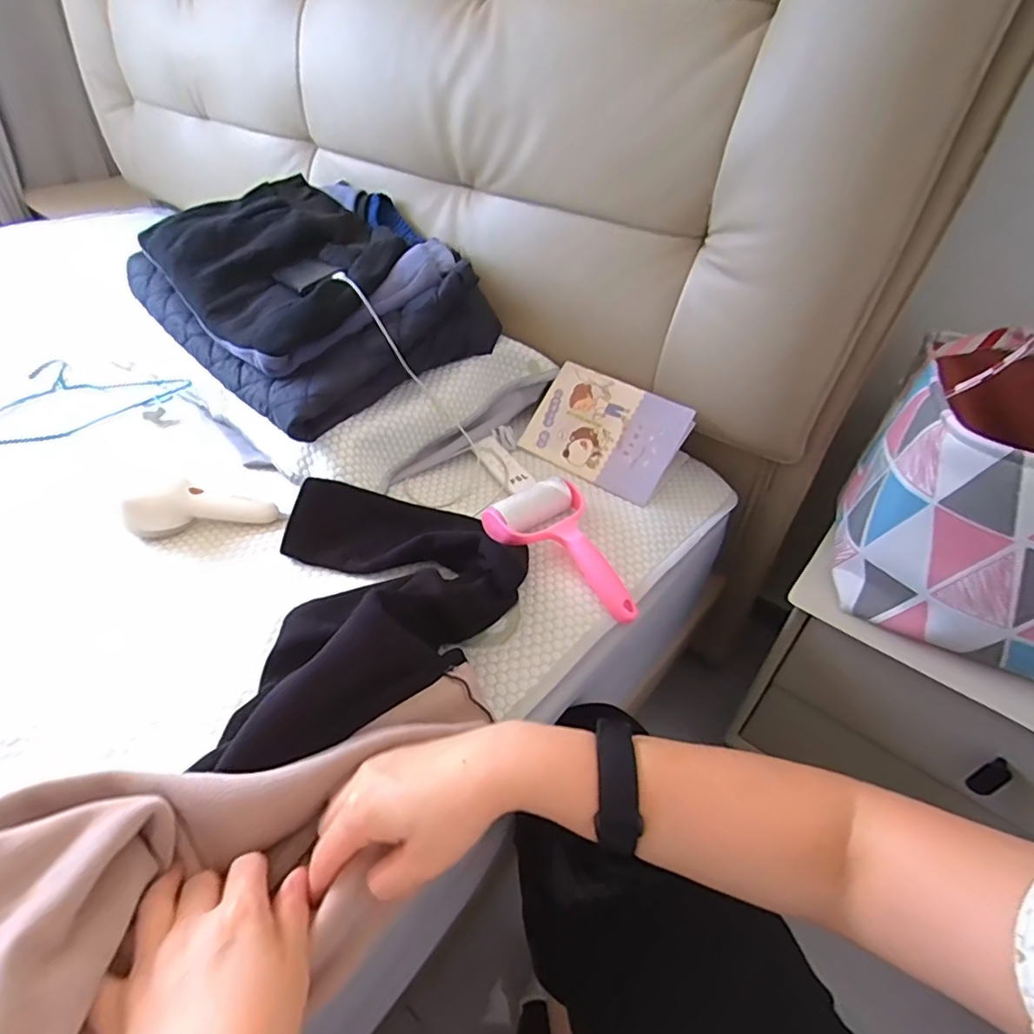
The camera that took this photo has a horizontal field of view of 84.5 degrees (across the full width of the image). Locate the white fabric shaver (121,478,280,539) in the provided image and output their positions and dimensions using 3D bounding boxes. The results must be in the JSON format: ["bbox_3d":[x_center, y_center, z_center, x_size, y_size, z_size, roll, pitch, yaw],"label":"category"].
[{"bbox_3d":[-0.367,-0.016,0.666,0.157,0.048,0.053,-10,44,-14],"label":"white fabric shaver"}]

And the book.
[{"bbox_3d":[0.114,-0.119,0.763,0.206,0.014,0.141,30,86,26],"label":"book"}]

